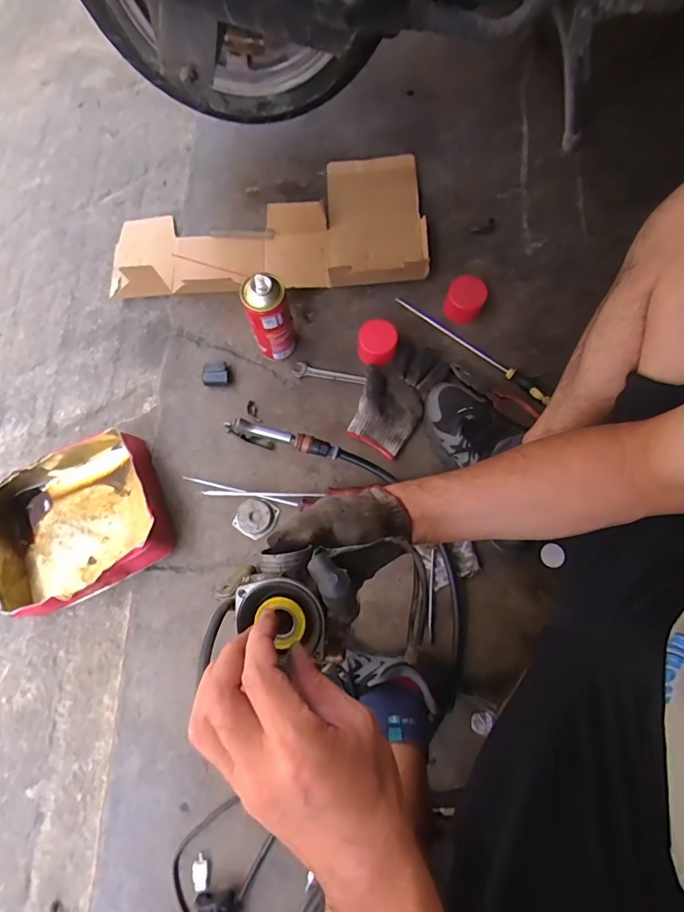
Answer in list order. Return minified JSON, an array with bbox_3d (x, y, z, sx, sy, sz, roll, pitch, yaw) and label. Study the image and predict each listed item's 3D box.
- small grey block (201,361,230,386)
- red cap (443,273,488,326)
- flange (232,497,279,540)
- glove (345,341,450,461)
[{"bbox_3d":[-0.215,-0.139,0.761,0.049,0.026,0.039,0,77,0],"label":"small grey block"},{"bbox_3d":[0.214,-0.272,0.775,0.065,0.054,0.070,28,78,6],"label":"red cap"},{"bbox_3d":[-0.137,0.097,0.702,0.061,0.015,0.060,0,77,0],"label":"flange"},{"bbox_3d":[0.090,-0.103,0.738,0.106,0.029,0.195,30,79,7],"label":"glove"}]

